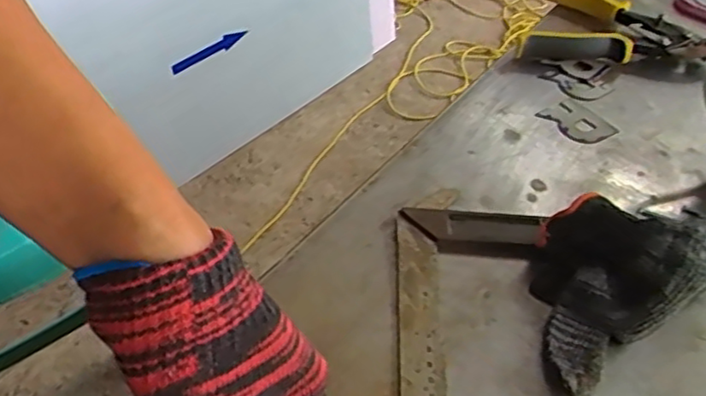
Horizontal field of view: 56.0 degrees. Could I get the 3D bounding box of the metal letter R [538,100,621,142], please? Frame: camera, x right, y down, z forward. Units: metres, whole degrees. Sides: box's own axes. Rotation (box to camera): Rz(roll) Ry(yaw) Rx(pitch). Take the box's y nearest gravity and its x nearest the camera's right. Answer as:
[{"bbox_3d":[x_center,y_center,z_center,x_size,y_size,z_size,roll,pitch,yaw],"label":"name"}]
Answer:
[{"bbox_3d":[0.187,-0.064,0.554,0.038,0.009,0.054,-21,50,-25],"label":"metal letter R"}]

